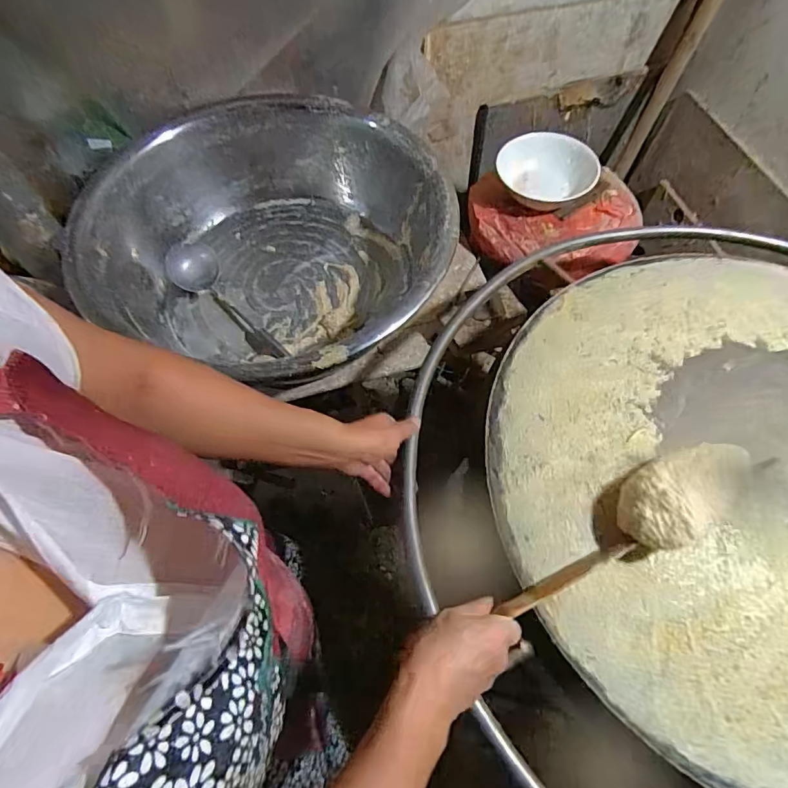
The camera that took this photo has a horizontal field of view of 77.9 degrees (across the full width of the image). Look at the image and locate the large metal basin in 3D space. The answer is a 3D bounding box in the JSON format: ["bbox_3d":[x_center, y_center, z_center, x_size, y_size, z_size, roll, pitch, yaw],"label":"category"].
[{"bbox_3d":[-0.196,-0.272,0.875,0.613,0.198,0.541,25,65,12],"label":"large metal basin"}]

